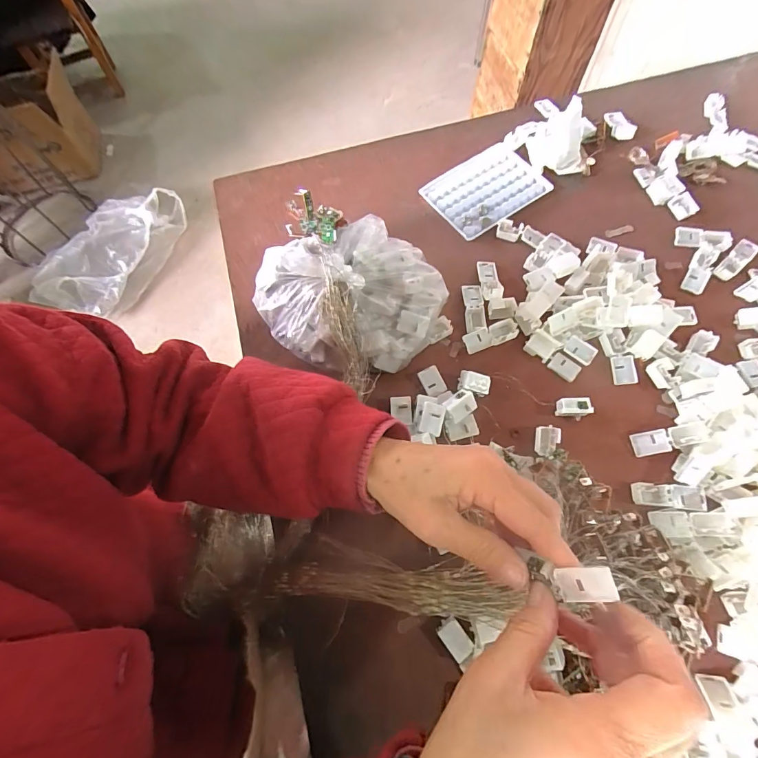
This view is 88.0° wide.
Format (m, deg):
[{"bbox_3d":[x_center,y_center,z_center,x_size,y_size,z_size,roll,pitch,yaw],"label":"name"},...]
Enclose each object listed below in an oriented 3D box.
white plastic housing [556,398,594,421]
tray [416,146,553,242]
[{"bbox_3d":[0.176,0.027,0.356,0.029,0.019,0.015,-3,67,1],"label":"white plastic housing"},{"bbox_3d":[0.126,-0.222,0.460,0.126,0.009,0.093,-35,70,-11],"label":"tray"}]

